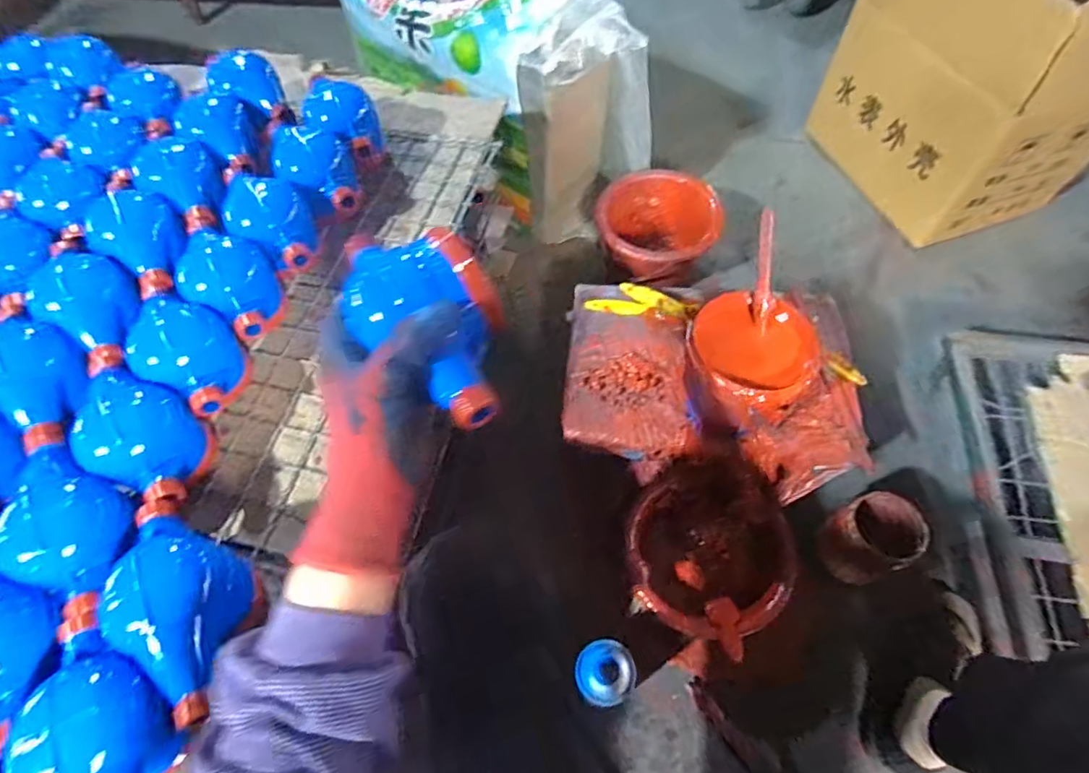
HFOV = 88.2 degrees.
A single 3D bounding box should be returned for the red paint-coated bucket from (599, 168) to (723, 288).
[{"bbox_3d":[0.205,-0.278,1.038,0.205,0.167,0.203,-1,61,2],"label":"red paint-coated bucket"}]

